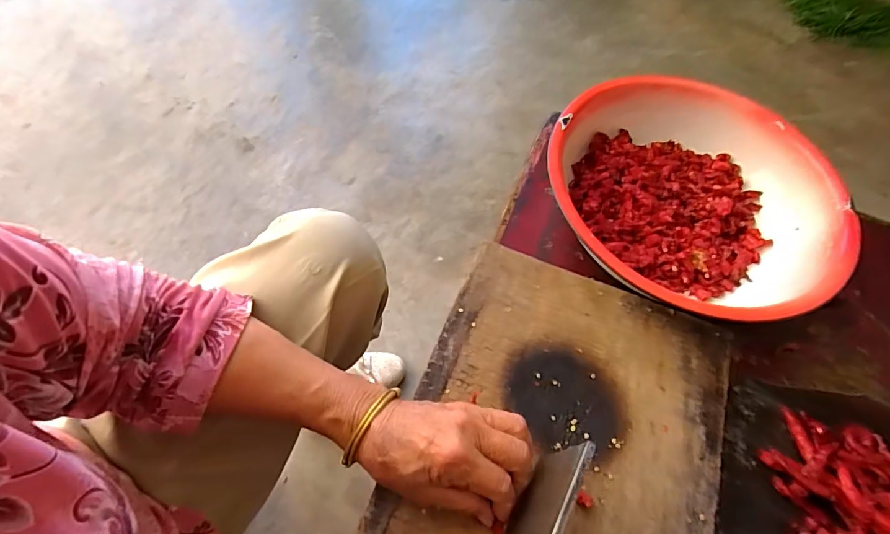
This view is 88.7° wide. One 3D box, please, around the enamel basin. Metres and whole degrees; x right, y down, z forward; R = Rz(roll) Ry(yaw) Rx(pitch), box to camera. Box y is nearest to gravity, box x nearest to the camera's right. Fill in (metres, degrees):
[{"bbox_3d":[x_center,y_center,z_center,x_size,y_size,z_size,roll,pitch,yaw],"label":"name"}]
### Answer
[{"bbox_3d":[0.243,-0.071,0.466,0.263,0.065,0.264,1,62,-2],"label":"enamel basin"}]

